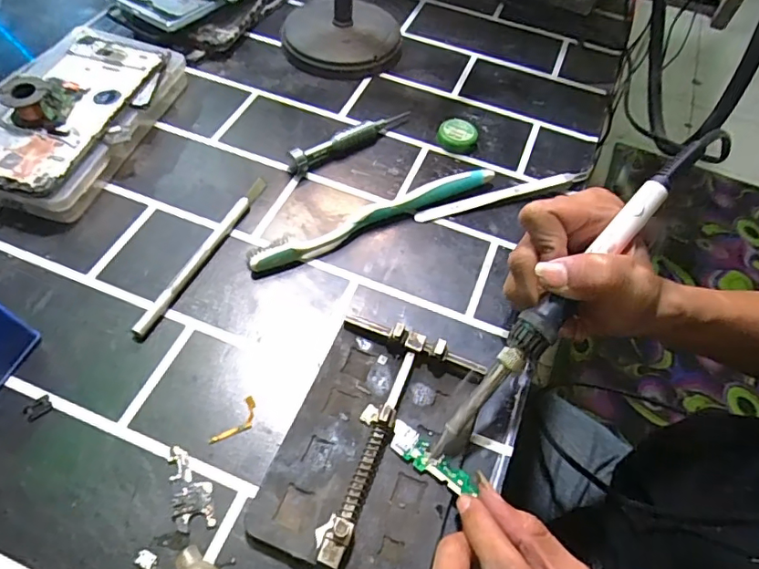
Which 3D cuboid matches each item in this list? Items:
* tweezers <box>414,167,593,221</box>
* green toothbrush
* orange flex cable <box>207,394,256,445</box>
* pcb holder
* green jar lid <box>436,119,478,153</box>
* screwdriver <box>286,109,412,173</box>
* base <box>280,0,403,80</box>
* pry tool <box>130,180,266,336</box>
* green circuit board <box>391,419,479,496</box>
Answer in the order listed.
[{"bbox_3d":[0.096,-0.068,0.390,0.143,0.010,0.011,-14,57,-14],"label":"tweezers"},{"bbox_3d":[0.000,-0.046,0.363,0.184,0.015,0.023,-18,59,-17],"label":"green toothbrush"},{"bbox_3d":[-0.075,0.074,0.281,0.013,0.004,0.031,31,58,16],"label":"orange flex cable"},{"bbox_3d":[0.000,0.078,0.273,0.087,0.021,0.117,20,56,9],"label":"pcb holder"},{"bbox_3d":[0.062,-0.118,0.421,0.031,0.013,0.031,16,55,6],"label":"green jar lid"},{"bbox_3d":[-0.018,-0.114,0.408,0.116,0.018,0.017,-35,65,-25],"label":"screwdriver"},{"bbox_3d":[-0.034,-0.224,0.478,0.104,0.027,0.098,2,55,-3],"label":"base"},{"bbox_3d":[-0.111,-0.022,0.342,0.008,0.008,0.135,21,56,10],"label":"pry tool"},{"bbox_3d":[0.026,0.090,0.274,0.047,0.009,0.015,31,64,15],"label":"green circuit board"}]

